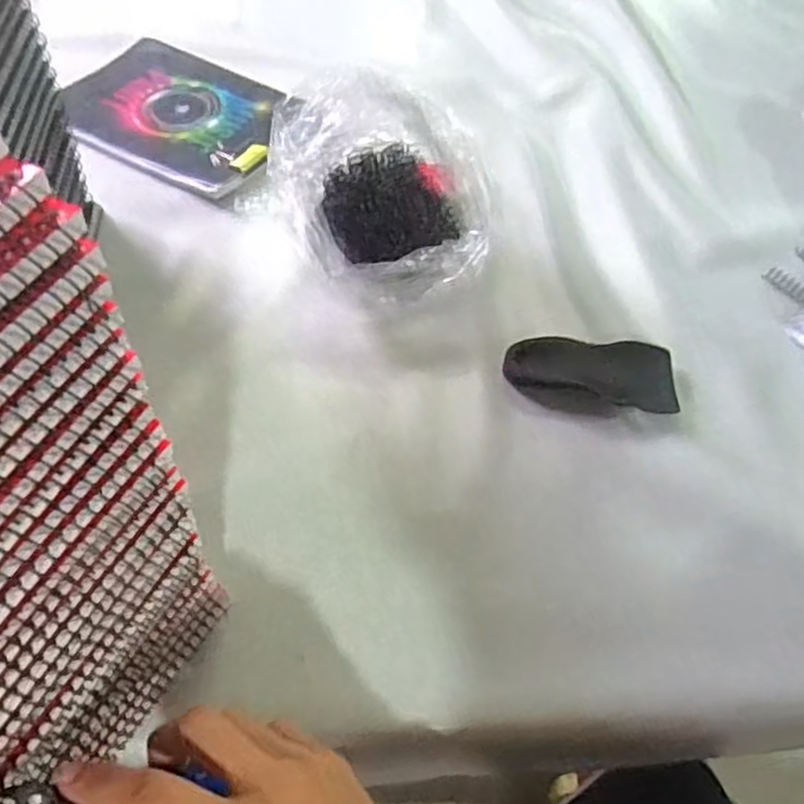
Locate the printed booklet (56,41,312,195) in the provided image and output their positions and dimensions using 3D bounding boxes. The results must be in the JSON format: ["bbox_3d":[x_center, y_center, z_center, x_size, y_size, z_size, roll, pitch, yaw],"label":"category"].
[{"bbox_3d":[-0.203,-0.273,0.667,0.219,0.016,0.167,24,57,13],"label":"printed booklet"}]

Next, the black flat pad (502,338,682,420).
[{"bbox_3d":[0.134,-0.017,0.501,0.117,0.023,0.052,0,55,-4],"label":"black flat pad"}]

